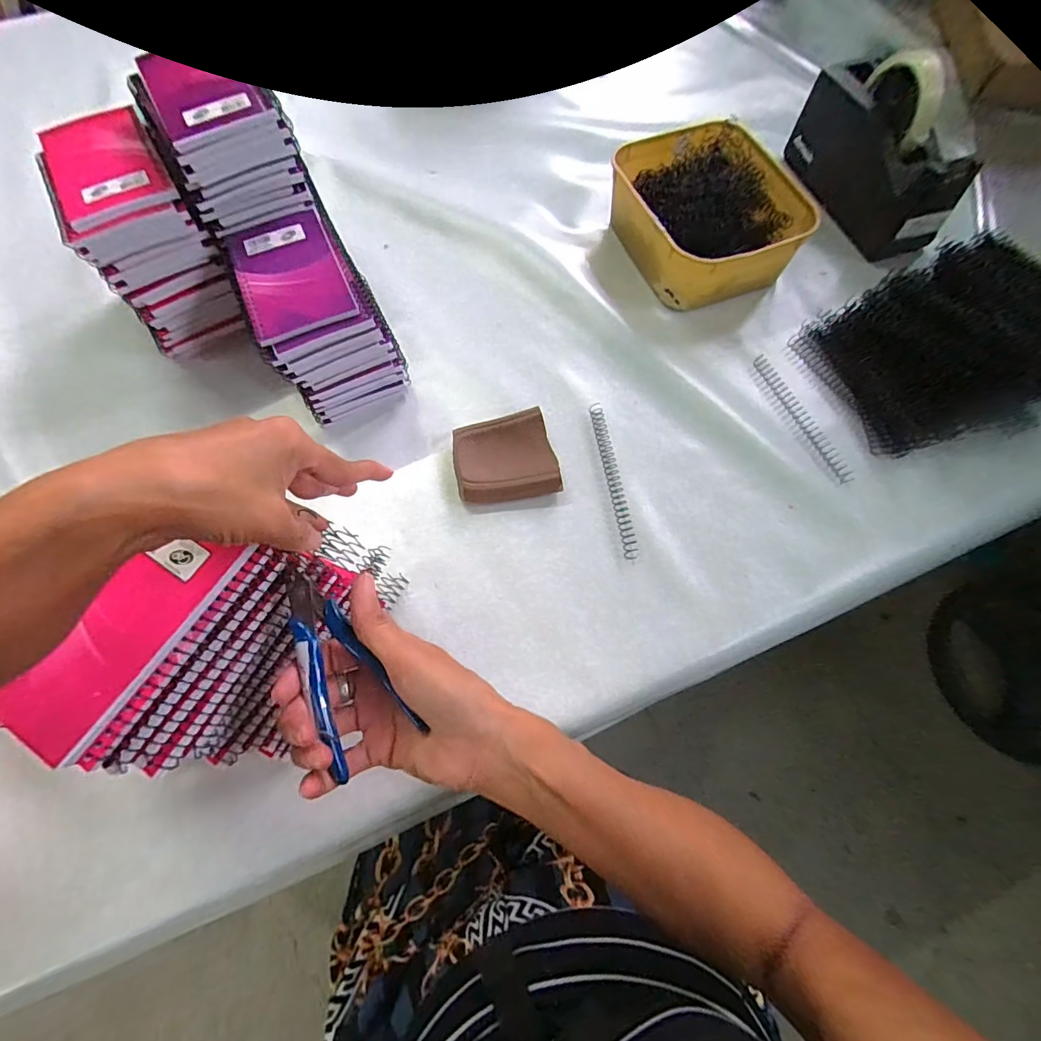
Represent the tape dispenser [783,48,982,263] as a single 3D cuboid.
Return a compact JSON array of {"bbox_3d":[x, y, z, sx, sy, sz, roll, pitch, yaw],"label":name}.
[{"bbox_3d":[0.387,-0.404,0.504,0.067,0.110,0.210,-17,69,-5],"label":"tape dispenser"}]

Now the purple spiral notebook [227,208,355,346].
[{"bbox_3d":[-0.191,-0.205,0.393,0.081,0.015,0.126,-24,69,-7],"label":"purple spiral notebook"}]

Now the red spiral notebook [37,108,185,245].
[{"bbox_3d":[-0.347,-0.293,0.390,0.090,0.015,0.129,-27,71,-11],"label":"red spiral notebook"}]

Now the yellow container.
[{"bbox_3d":[0.194,-0.334,0.505,0.156,0.057,0.200,-21,69,-6],"label":"yellow container"}]

